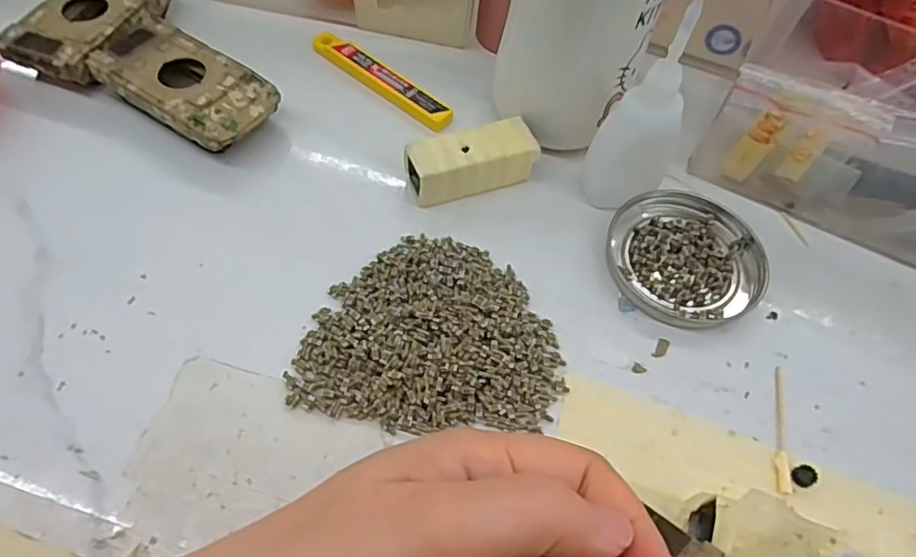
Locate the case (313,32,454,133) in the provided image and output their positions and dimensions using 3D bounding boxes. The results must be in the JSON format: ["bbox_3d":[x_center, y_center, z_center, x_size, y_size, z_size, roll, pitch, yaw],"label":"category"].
[{"bbox_3d":[-0.047,-0.119,0.359,0.105,0.007,0.017,37,63,16],"label":"case"}]

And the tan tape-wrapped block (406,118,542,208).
[{"bbox_3d":[0.006,-0.061,0.318,0.068,0.025,0.027,-16,62,-14],"label":"tan tape-wrapped block"}]

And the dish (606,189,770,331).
[{"bbox_3d":[0.117,-0.012,0.309,0.078,0.007,0.078,2,59,-4],"label":"dish"}]

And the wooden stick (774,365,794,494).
[{"bbox_3d":[0.143,0.065,0.267,0.006,0.004,0.059,13,59,3],"label":"wooden stick"}]

